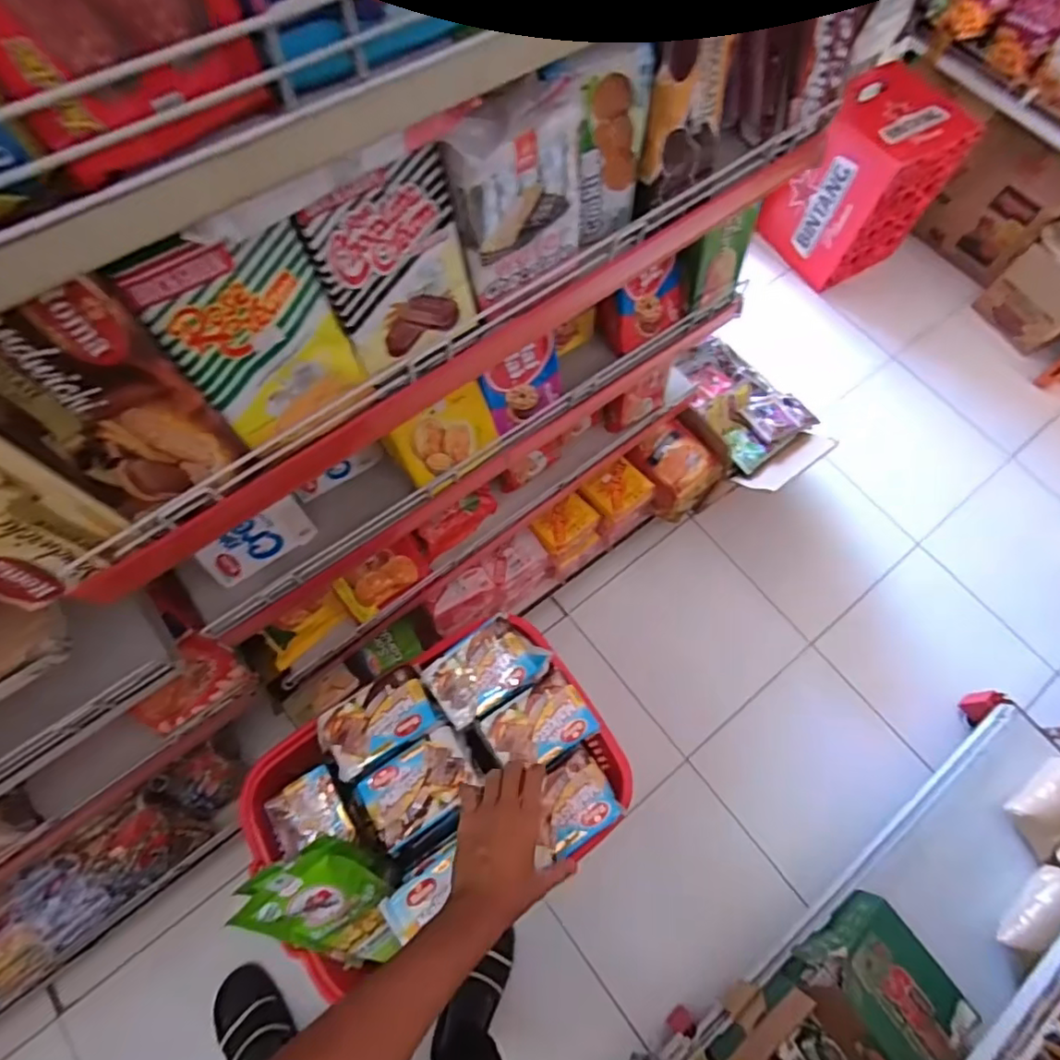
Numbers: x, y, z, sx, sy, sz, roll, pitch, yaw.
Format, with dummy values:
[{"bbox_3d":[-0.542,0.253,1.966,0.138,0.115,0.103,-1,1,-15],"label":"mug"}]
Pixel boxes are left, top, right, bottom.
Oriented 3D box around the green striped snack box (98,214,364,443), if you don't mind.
[{"bbox_3d":[-0.200,-0.147,0.430,0.111,0.152,0.045,-34,57,-15],"label":"green striped snack box"}]

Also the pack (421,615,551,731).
[{"bbox_3d":[-0.049,0.155,0.668,0.123,0.023,0.081,-34,74,-14],"label":"pack"}]

